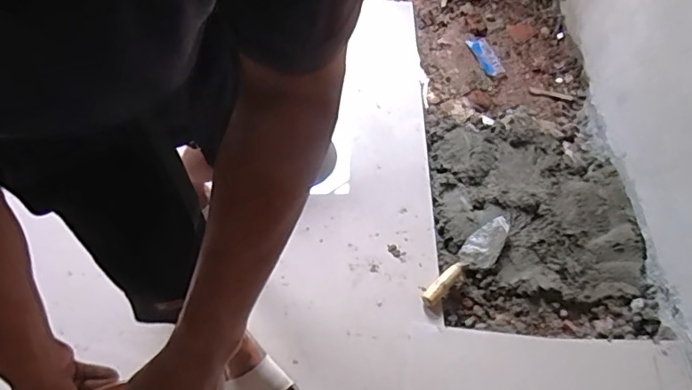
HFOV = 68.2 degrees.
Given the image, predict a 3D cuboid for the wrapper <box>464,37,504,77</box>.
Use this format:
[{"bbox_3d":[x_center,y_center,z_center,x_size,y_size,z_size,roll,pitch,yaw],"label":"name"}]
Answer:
[{"bbox_3d":[0.456,-0.452,1.673,0.068,0.018,0.174,-14,56,-11],"label":"wrapper"}]

